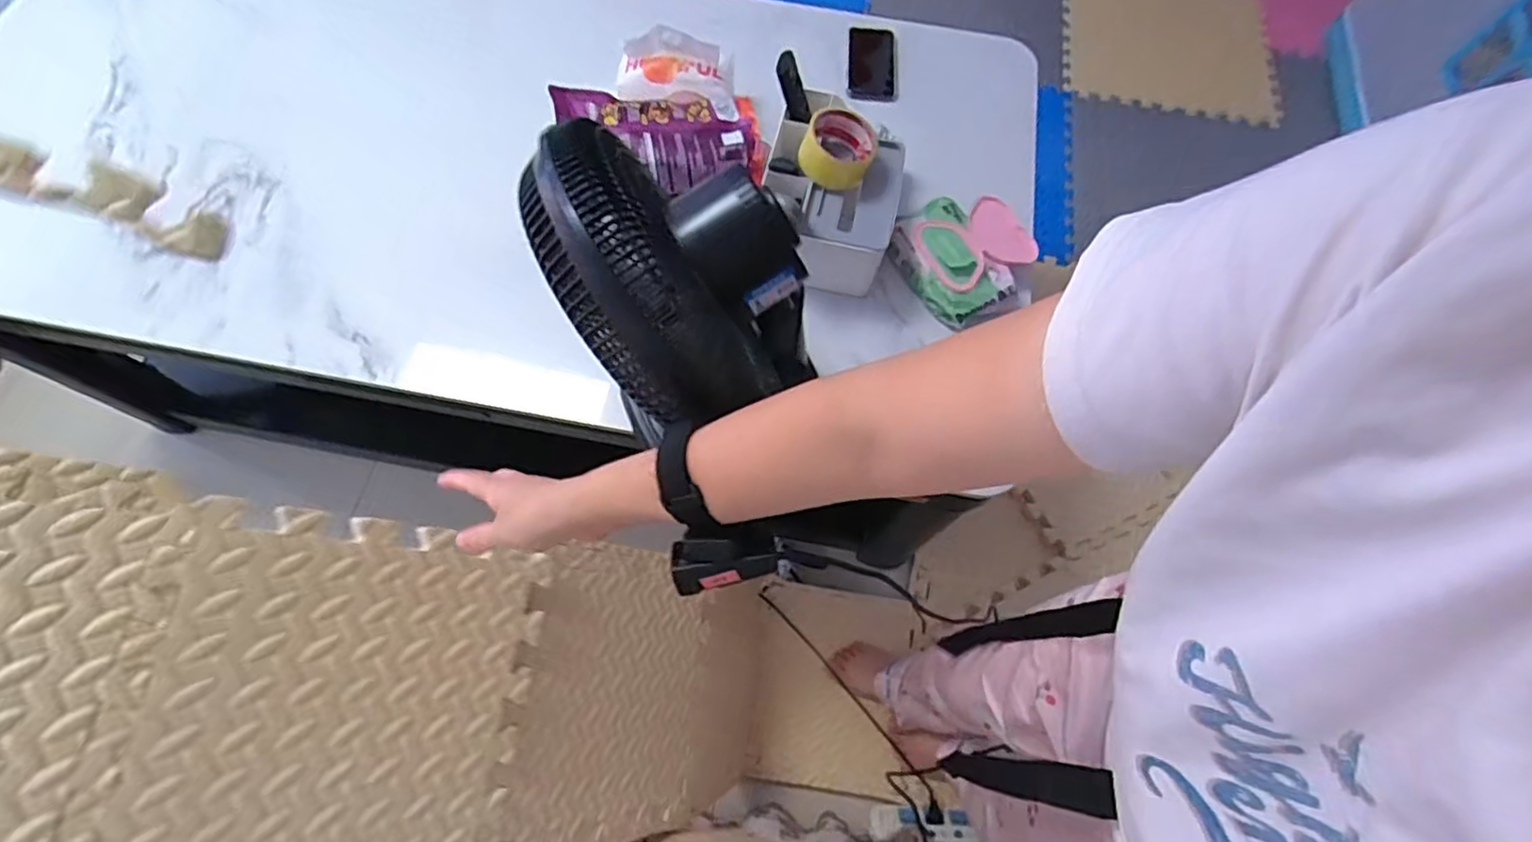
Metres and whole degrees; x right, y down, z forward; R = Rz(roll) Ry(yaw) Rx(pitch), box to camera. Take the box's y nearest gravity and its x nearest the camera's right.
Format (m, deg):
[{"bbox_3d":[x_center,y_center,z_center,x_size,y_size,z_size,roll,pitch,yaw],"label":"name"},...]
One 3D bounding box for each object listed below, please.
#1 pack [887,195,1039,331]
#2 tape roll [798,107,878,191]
[{"bbox_3d":[0.280,-0.227,0.909,0.176,0.050,0.176,-24,69,-12],"label":"pack"},{"bbox_3d":[0.095,-0.358,0.856,0.092,0.055,0.095,1,66,-2],"label":"tape roll"}]

